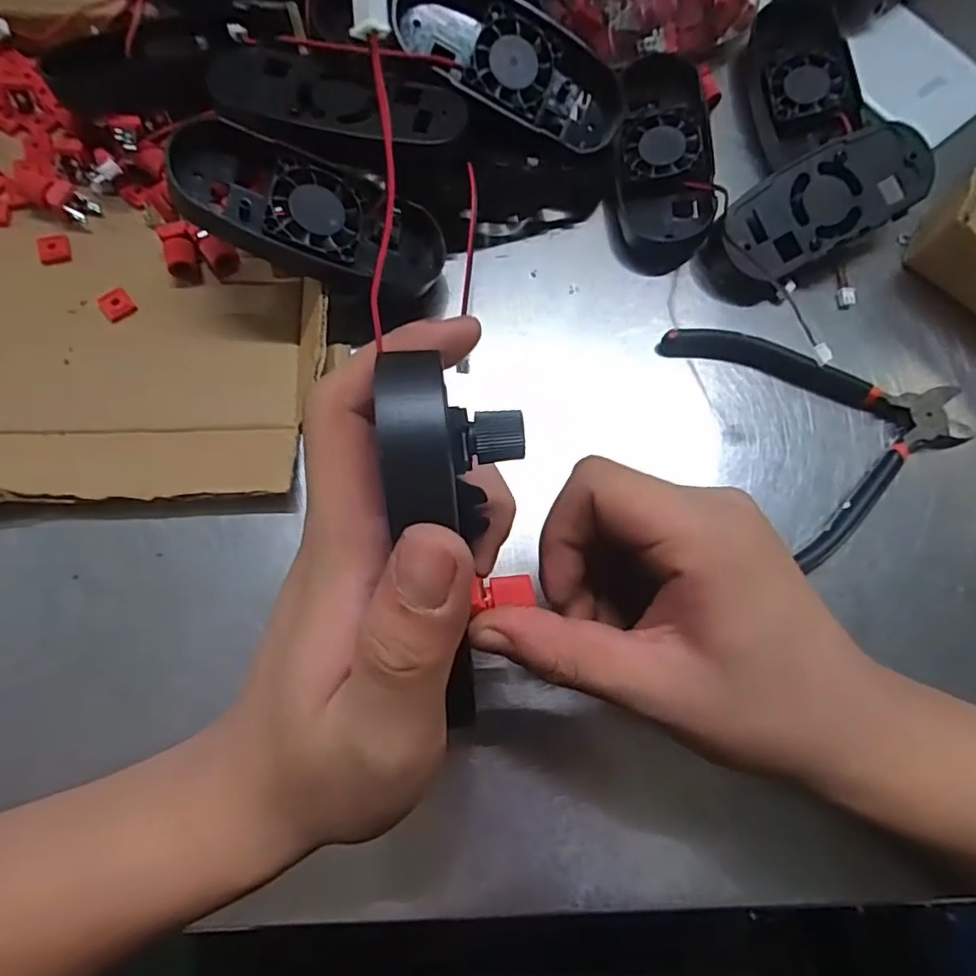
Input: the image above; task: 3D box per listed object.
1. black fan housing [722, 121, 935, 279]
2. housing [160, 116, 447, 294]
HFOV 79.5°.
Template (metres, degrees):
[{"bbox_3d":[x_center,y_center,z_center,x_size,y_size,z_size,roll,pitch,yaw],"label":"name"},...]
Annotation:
[{"bbox_3d":[0.169,-0.142,0.295,0.109,0.028,0.045,-29,77,-9],"label":"black fan housing"},{"bbox_3d":[-0.077,-0.117,0.261,0.117,0.023,0.057,14,73,-25],"label":"housing"}]

